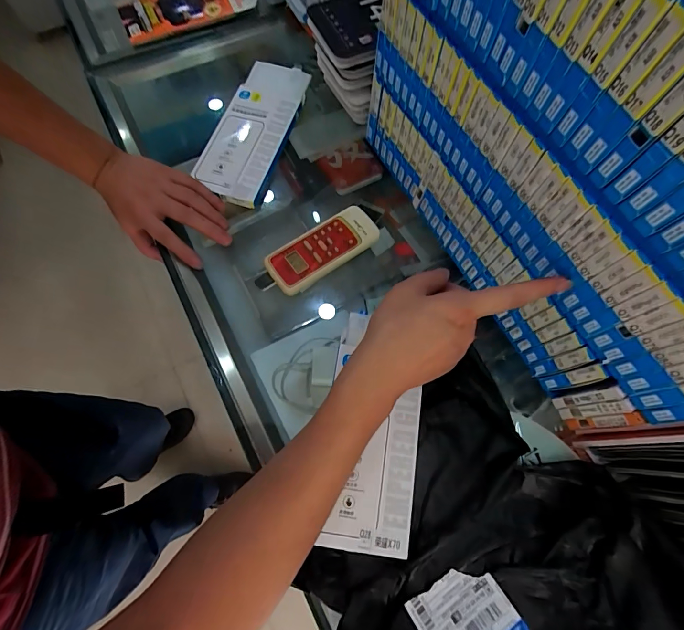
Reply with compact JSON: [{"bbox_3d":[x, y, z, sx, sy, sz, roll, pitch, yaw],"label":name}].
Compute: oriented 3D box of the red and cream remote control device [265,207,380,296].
[{"bbox_3d":[-0.019,-0.076,0.428,0.137,0.020,0.052,-32,73,-13],"label":"red and cream remote control device"}]

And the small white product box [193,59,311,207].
[{"bbox_3d":[-0.114,-0.246,0.490,0.091,0.013,0.228,17,69,5],"label":"small white product box"}]

